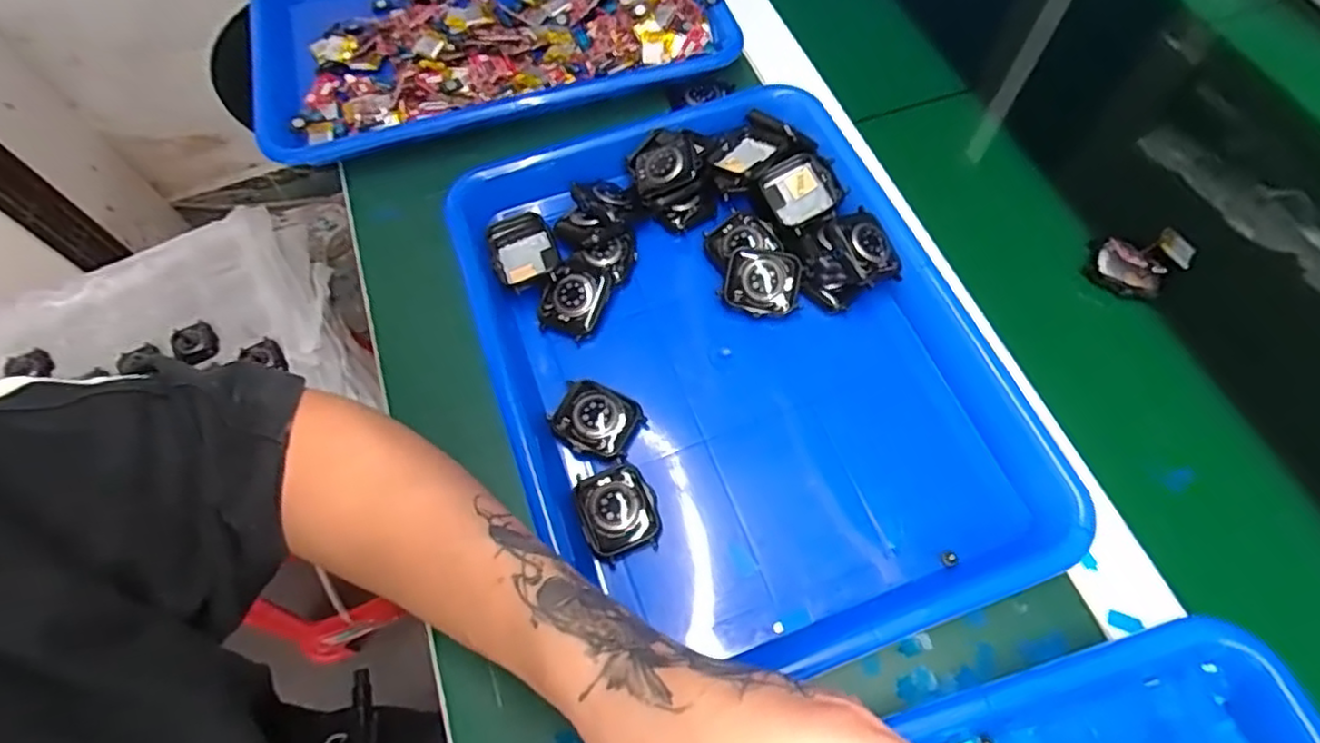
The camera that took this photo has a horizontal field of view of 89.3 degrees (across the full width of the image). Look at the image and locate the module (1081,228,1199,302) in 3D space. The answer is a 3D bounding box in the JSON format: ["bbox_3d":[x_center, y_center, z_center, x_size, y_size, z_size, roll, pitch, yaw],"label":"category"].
[{"bbox_3d":[0.288,-0.070,0.402,0.050,0.023,0.045,-36,67,-13],"label":"module"}]

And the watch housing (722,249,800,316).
[{"bbox_3d":[0.059,-0.052,0.384,0.041,0.012,0.038,6,89,3],"label":"watch housing"}]

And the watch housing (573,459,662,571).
[{"bbox_3d":[-0.021,0.070,0.337,0.037,0.014,0.046,-21,65,-7],"label":"watch housing"}]

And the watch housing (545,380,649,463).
[{"bbox_3d":[-0.034,0.025,0.359,0.047,0.014,0.038,29,69,16],"label":"watch housing"}]

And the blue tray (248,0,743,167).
[{"bbox_3d":[-0.140,-0.270,0.514,0.353,0.045,0.248,-14,64,-3],"label":"blue tray"}]

